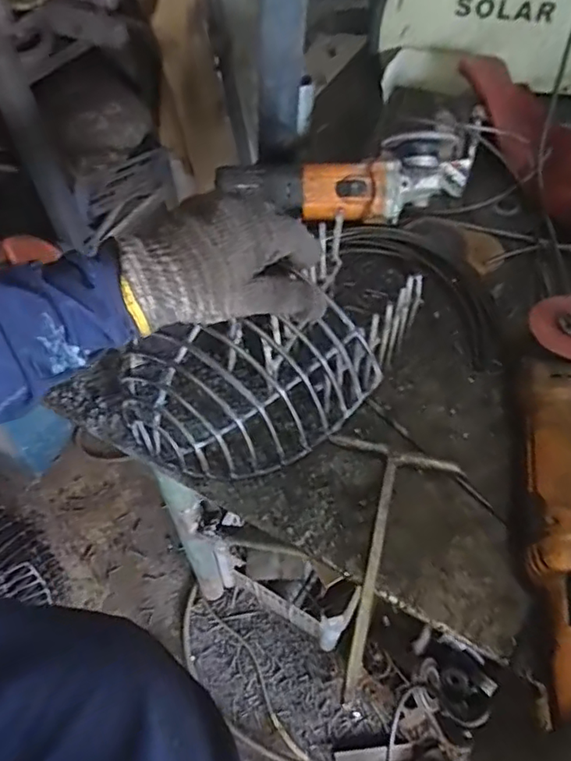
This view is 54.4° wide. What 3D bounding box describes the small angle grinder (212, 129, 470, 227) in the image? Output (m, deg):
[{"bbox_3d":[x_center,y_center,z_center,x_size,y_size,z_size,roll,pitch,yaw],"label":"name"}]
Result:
[{"bbox_3d":[0.077,-0.245,0.647,0.299,0.079,0.123,-8,56,-5],"label":"small angle grinder"}]

